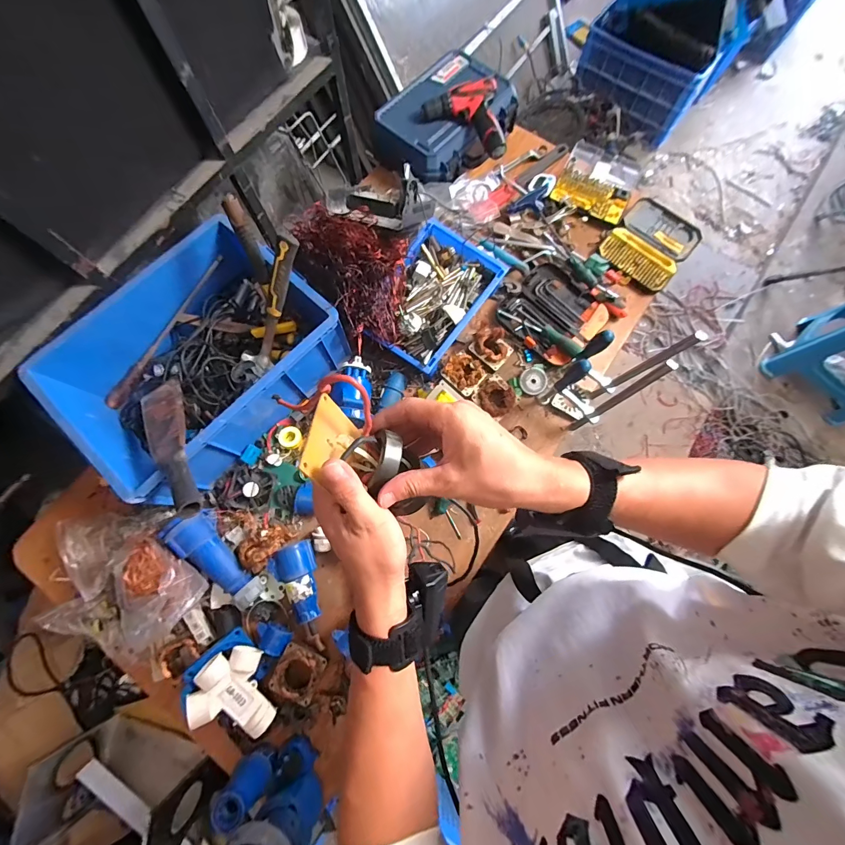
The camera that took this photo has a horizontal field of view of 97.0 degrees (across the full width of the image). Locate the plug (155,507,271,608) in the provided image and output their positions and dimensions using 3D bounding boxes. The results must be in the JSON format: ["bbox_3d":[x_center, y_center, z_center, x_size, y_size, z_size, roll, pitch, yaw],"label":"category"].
[{"bbox_3d":[-0.380,0.253,0.695,0.071,0.068,0.203,-43,78,-11],"label":"plug"}]

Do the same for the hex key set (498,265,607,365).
[{"bbox_3d":[0.311,-0.262,0.887,0.209,0.021,0.204,-44,78,-11],"label":"hex key set"}]

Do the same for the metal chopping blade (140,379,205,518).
[{"bbox_3d":[-0.445,0.027,0.660,0.081,0.027,0.377,-39,50,-10],"label":"metal chopping blade"}]

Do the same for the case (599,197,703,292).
[{"bbox_3d":[0.581,-0.458,0.956,0.185,0.028,0.237,39,78,10],"label":"case"}]

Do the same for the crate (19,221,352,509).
[{"bbox_3d":[-0.457,-0.138,0.764,0.393,0.174,0.461,40,78,11],"label":"crate"}]

